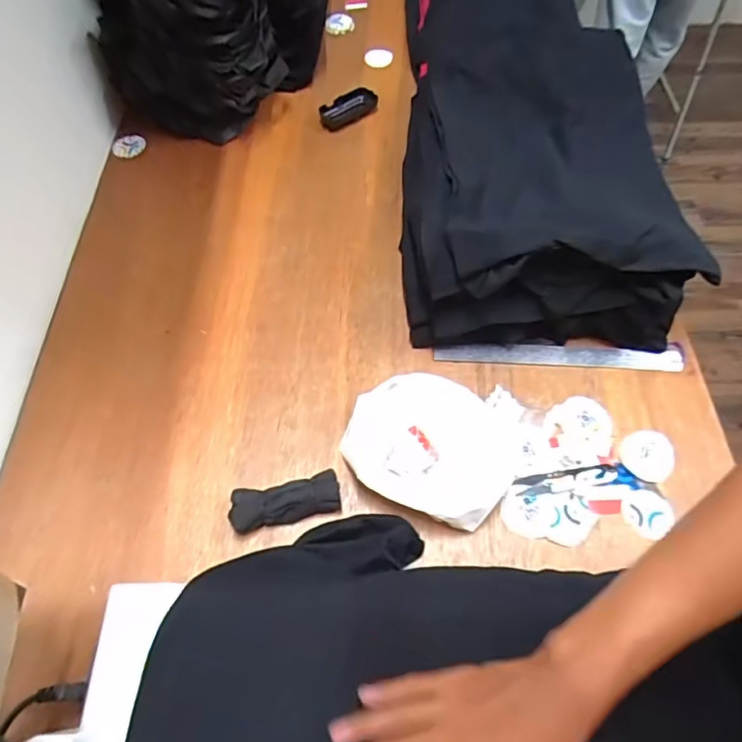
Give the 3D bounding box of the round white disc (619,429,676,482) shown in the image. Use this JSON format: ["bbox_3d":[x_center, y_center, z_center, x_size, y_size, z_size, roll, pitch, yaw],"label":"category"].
[{"bbox_3d":[0.337,0.102,0.657,0.061,0.012,0.064,0,61,1],"label":"round white disc"}]

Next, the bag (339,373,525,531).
[{"bbox_3d":[0.074,0.083,0.651,0.202,0.040,0.182,16,63,10],"label":"bag"}]

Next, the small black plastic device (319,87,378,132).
[{"bbox_3d":[-0.045,-0.480,0.981,0.114,0.019,0.059,-29,65,-14],"label":"small black plastic device"}]

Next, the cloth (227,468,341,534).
[{"bbox_3d":[-0.099,0.150,0.620,0.123,0.034,0.047,-13,62,-6],"label":"cloth"}]

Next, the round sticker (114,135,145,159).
[{"bbox_3d":[-0.433,-0.403,0.961,0.057,0.011,0.044,-19,63,-9],"label":"round sticker"}]

